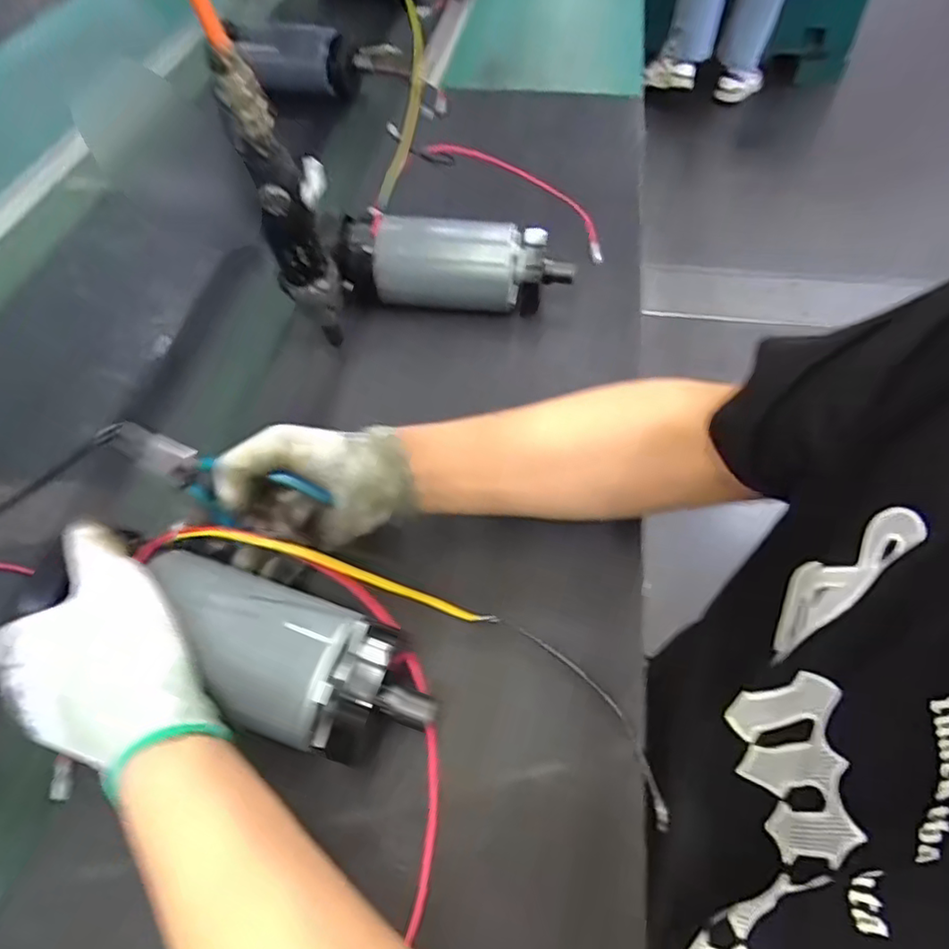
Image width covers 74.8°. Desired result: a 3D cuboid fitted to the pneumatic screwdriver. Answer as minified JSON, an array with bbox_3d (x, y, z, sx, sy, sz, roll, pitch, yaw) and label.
[{"bbox_3d":[-0.126,-0.177,0.440,0.048,0.226,0.038,-15,55,-9],"label":"pneumatic screwdriver"}]

